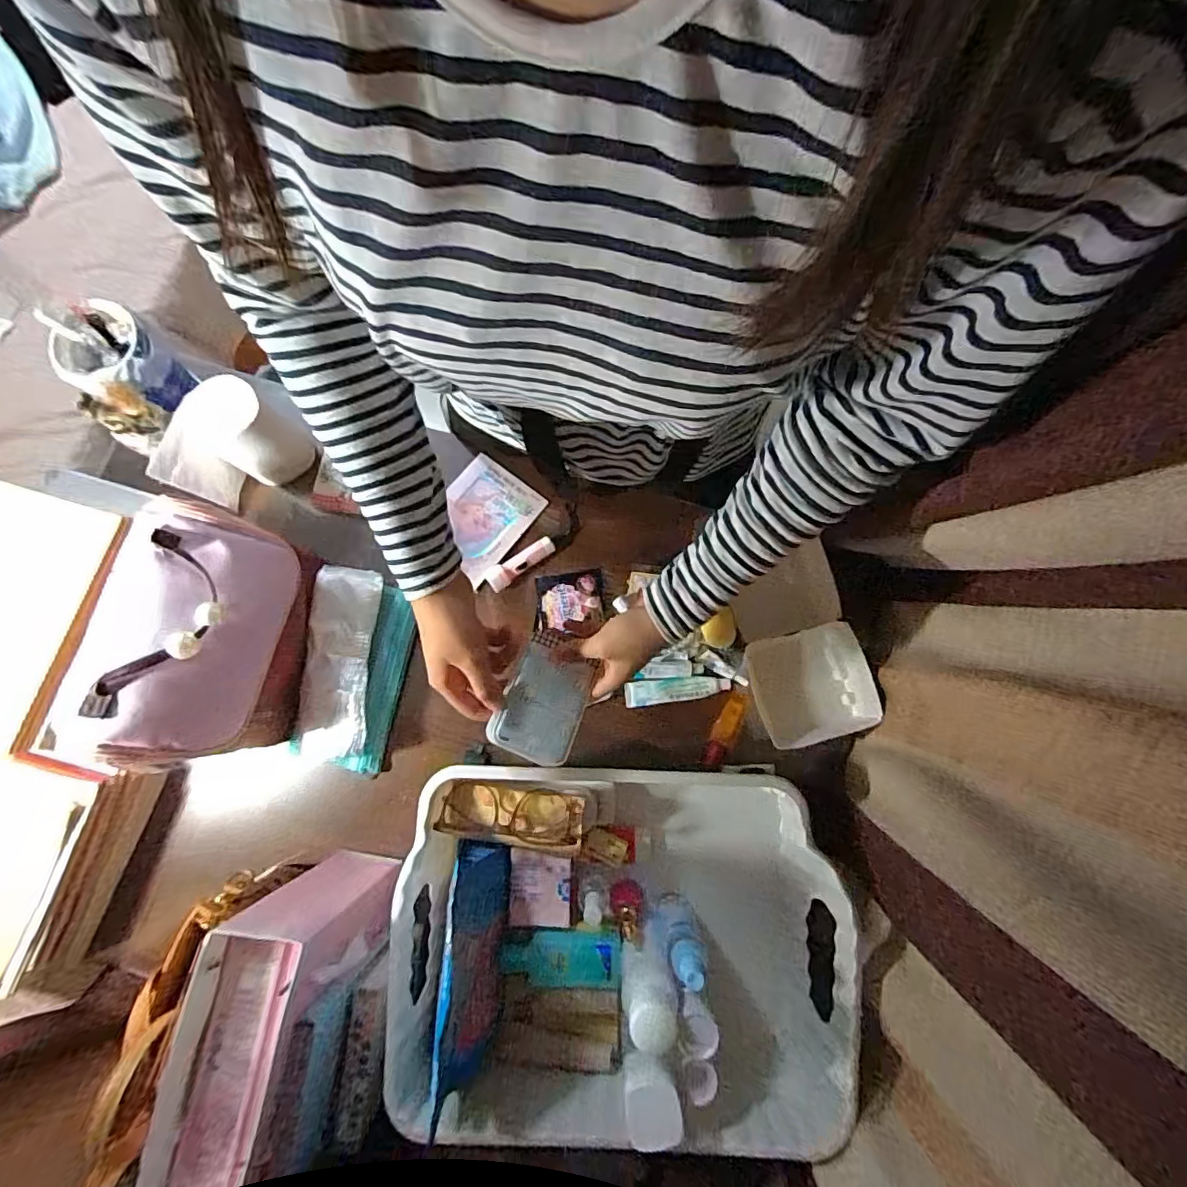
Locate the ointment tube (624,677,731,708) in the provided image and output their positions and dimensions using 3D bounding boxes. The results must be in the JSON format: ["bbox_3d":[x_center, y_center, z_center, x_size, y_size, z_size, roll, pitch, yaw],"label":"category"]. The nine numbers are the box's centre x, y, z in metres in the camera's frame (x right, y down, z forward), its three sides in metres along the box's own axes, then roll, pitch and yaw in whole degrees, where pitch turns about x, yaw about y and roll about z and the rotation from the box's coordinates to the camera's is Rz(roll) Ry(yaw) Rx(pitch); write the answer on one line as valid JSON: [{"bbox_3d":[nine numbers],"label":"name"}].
[{"bbox_3d":[0.098,0.114,0.622,0.122,0.017,0.028,-6,79,-1],"label":"ointment tube"}]

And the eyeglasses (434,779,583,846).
[{"bbox_3d":[-0.082,0.220,0.530,0.137,0.034,0.048,6,79,2],"label":"eyeglasses"}]

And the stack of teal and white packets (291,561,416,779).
[{"bbox_3d":[-0.277,0.086,0.606,0.104,0.049,0.227,6,79,2],"label":"stack of teal and white packets"}]

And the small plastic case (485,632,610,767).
[{"bbox_3d":[-0.038,0.091,0.451,0.070,0.023,0.101,25,81,5],"label":"small plastic case"}]

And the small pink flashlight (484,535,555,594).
[{"bbox_3d":[-0.091,-0.040,0.642,0.091,0.023,0.030,-39,81,-6],"label":"small pink flashlight"}]

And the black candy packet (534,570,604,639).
[{"bbox_3d":[-0.030,0.012,0.642,0.081,0.010,0.077,-3,79,0],"label":"black candy packet"}]

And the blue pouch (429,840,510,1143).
[{"bbox_3d":[-0.118,0.350,0.499,0.059,0.046,0.200,1,60,1],"label":"blue pouch"}]

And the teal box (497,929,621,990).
[{"bbox_3d":[-0.033,0.353,0.506,0.115,0.026,0.043,-3,79,0],"label":"teal box"}]

